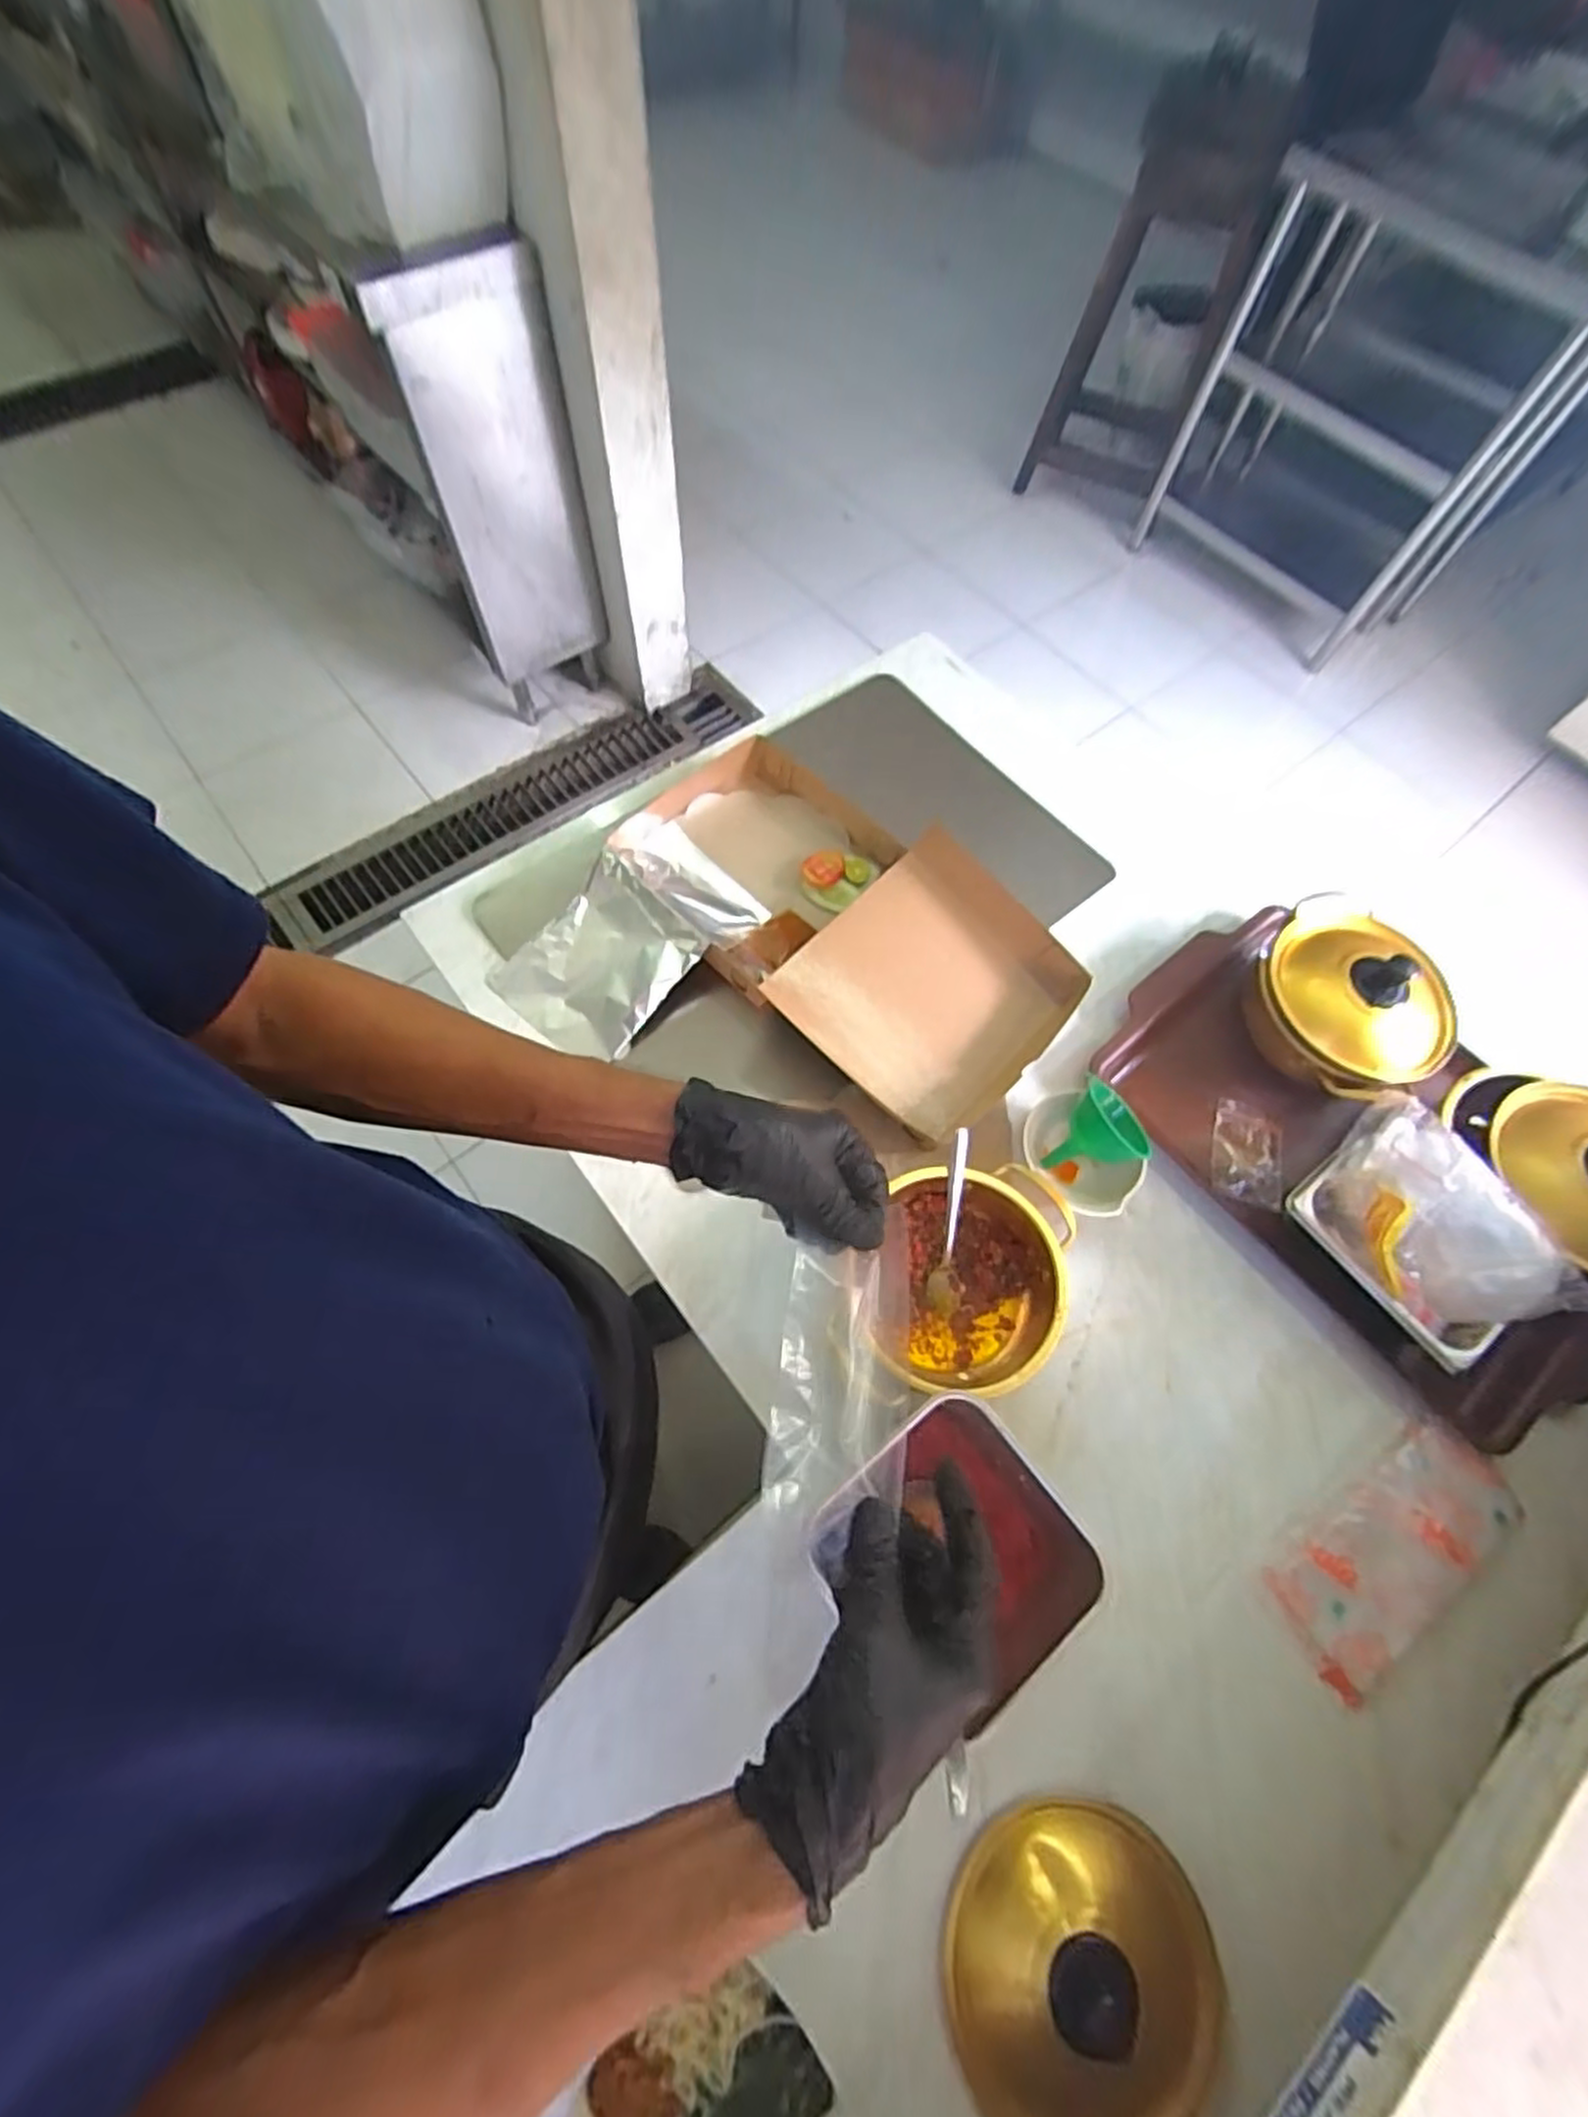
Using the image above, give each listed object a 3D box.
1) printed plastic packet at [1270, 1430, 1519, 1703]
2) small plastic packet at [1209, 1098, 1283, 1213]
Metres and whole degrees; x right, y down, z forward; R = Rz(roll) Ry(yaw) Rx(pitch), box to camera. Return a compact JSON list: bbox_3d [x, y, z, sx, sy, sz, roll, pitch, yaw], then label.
[{"bbox_3d":[0.471,0.377,0.592,0.220,0.017,0.095,-30,70,-15],"label":"printed plastic packet"},{"bbox_3d":[0.433,0.092,0.735,0.069,0.007,0.097,20,66,7],"label":"small plastic packet"}]

